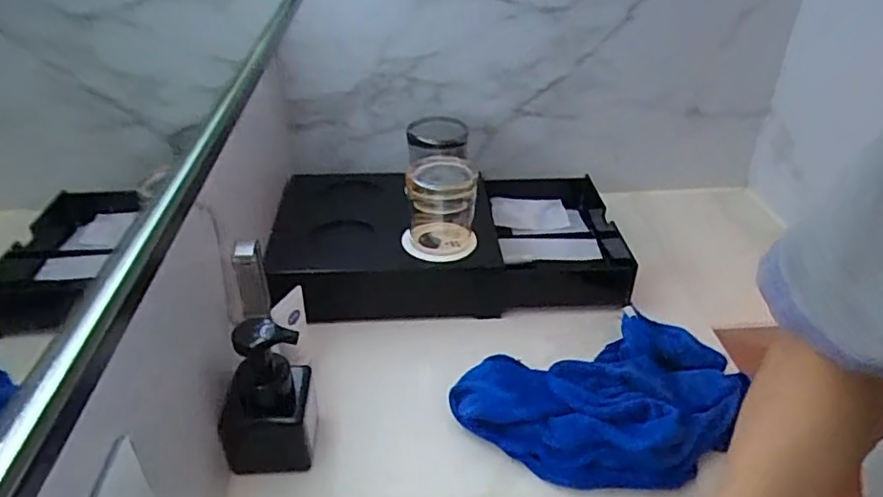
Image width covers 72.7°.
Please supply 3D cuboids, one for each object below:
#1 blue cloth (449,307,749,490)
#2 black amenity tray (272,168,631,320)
[{"bbox_3d":[0.160,0.139,0.559,0.281,0.051,0.170,-14,37,-19],"label":"blue cloth"},{"bbox_3d":[0.016,-0.023,0.757,0.409,0.097,0.238,-5,35,-4],"label":"black amenity tray"}]

